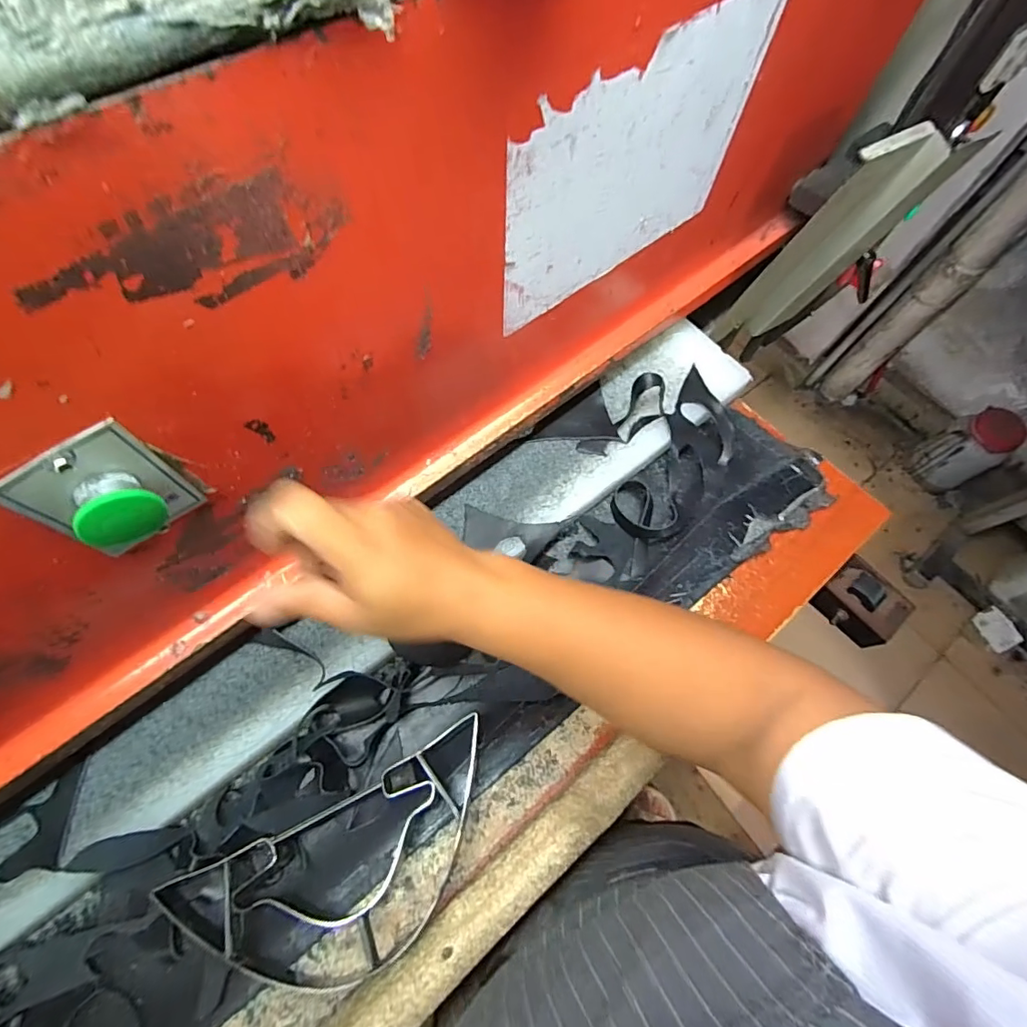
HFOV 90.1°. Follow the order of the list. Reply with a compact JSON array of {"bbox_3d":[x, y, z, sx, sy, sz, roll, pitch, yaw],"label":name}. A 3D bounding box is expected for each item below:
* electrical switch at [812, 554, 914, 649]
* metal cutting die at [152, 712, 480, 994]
[{"bbox_3d":[0.397,0.101,0.589,0.073,0.042,0.085,-41,73,-17],"label":"electrical switch"},{"bbox_3d":[-0.124,0.284,0.402,0.268,0.034,0.124,-25,70,-12],"label":"metal cutting die"}]

